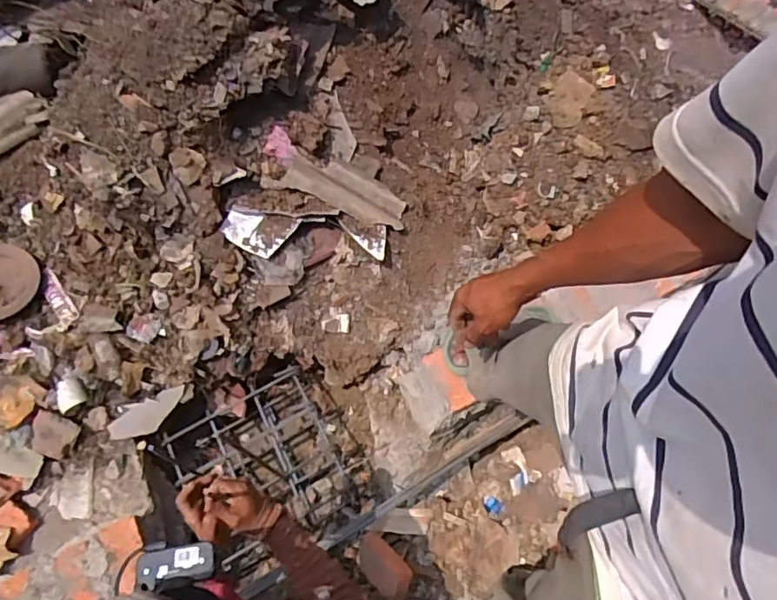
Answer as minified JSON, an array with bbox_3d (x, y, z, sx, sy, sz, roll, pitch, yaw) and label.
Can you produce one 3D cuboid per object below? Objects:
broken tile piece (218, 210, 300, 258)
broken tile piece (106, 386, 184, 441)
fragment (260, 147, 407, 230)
[{"bbox_3d":[-0.327,-0.167,1.417,0.180,0.011,0.102,6,94,-11],"label":"broken tile piece"},{"bbox_3d":[-0.602,0.291,1.402,0.189,0.011,0.090,-22,104,-23],"label":"broken tile piece"},{"bbox_3d":[-0.127,-0.290,1.448,0.362,0.034,0.117,18,82,-18],"label":"fragment"}]

